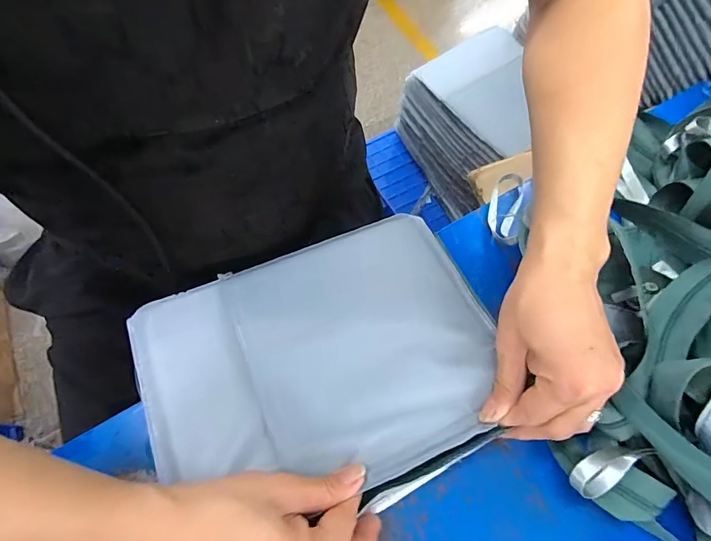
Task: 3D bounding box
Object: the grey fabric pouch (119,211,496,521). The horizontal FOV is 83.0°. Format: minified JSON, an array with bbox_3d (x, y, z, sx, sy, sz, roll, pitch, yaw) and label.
[{"bbox_3d":[-0.027,0.078,0.347,0.286,0.034,0.227,-23,69,-10],"label":"grey fabric pouch"}]

